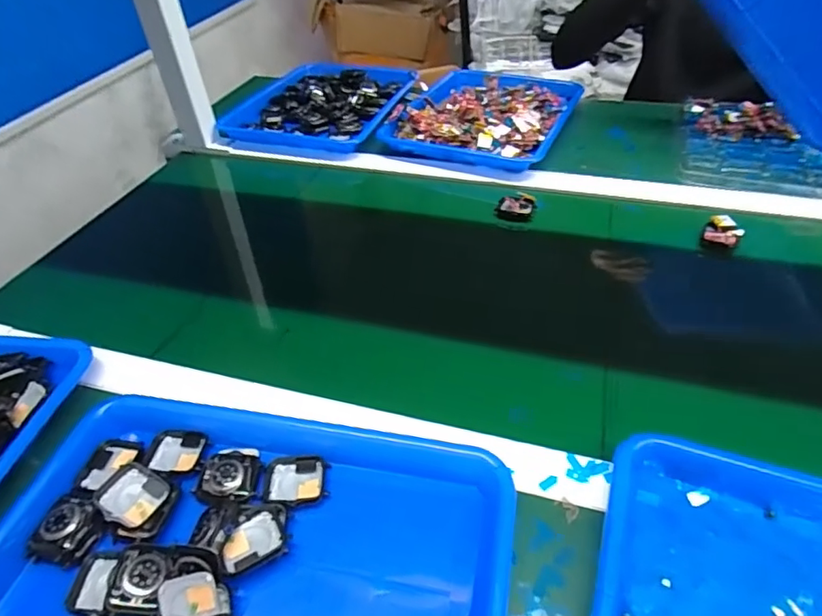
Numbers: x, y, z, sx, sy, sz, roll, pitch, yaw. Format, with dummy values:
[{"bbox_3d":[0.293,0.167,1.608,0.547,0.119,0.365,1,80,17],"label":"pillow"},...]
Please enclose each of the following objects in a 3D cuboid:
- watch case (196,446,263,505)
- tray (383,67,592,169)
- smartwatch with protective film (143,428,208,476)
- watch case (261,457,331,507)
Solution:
[{"bbox_3d":[-0.136,0.125,0.400,0.041,0.018,0.048,5,44,9],"label":"watch case"},{"bbox_3d":[0.123,-0.316,0.860,0.255,0.042,0.297,14,47,18],"label":"tray"},{"bbox_3d":[-0.183,0.115,0.418,0.045,0.014,0.043,-1,44,3],"label":"smartwatch with protective film"},{"bbox_3d":[-0.086,0.130,0.396,0.046,0.013,0.039,-8,44,-4],"label":"watch case"}]

